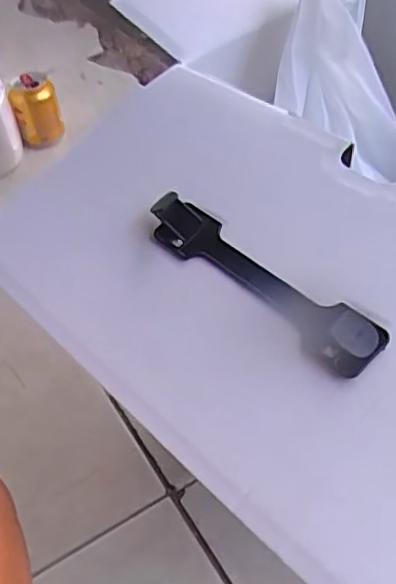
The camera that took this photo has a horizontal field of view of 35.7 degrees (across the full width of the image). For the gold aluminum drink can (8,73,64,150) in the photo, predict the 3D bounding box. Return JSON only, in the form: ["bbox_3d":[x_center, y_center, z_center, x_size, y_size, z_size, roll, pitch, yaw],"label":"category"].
[{"bbox_3d":[-0.228,-0.255,0.875,0.063,0.086,0.068,-3,45,3],"label":"gold aluminum drink can"}]

